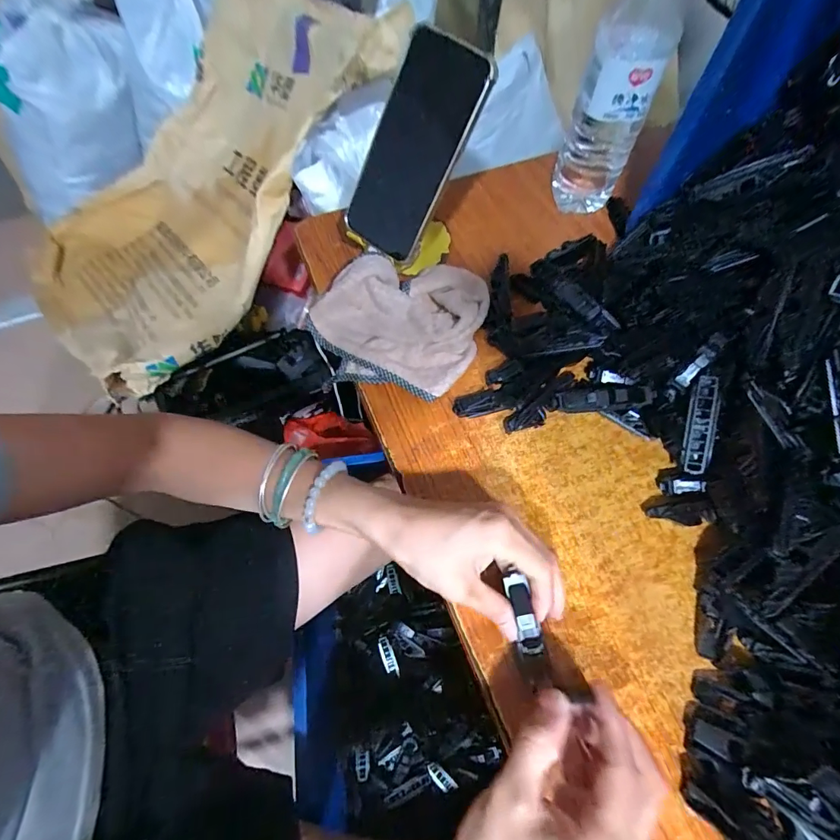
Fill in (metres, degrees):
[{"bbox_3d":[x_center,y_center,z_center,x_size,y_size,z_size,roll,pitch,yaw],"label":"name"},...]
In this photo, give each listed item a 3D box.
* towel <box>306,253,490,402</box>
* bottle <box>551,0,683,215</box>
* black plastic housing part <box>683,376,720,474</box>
[{"bbox_3d":[-0.019,-0.100,0.396,0.147,0.048,0.136,17,65,8],"label":"towel"},{"bbox_3d":[0.184,-0.311,0.415,0.071,0.203,0.070,18,66,9],"label":"bottle"},{"bbox_3d":[0.216,0.004,0.334,0.018,0.005,0.074,9,91,4],"label":"black plastic housing part"}]

